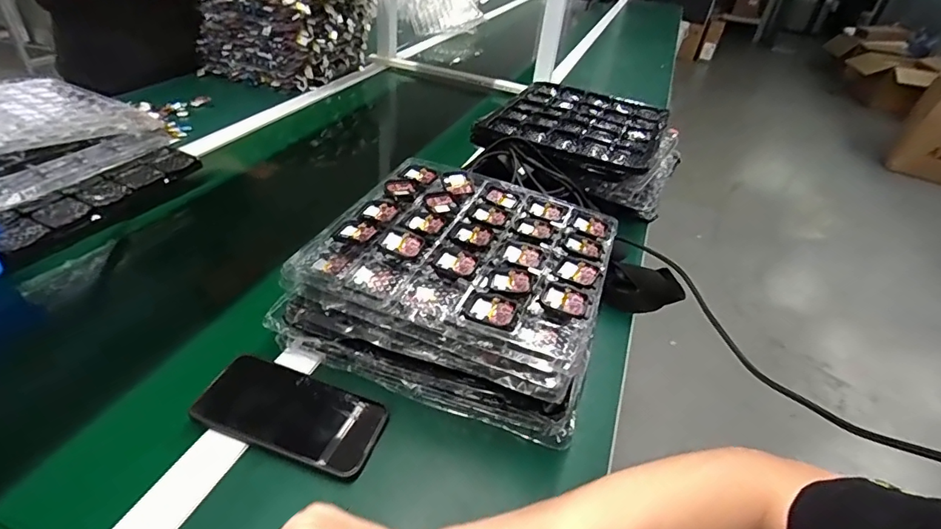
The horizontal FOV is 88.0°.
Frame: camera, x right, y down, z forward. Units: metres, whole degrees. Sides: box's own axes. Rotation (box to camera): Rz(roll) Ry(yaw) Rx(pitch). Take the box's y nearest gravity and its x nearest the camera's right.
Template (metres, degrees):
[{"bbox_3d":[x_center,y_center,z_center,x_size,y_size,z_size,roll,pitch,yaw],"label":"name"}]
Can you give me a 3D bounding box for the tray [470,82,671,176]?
[{"bbox_3d":[0.182,-0.243,0.835,0.270,0.029,0.326,19,39,16],"label":"tray"}]

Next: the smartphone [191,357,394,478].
[{"bbox_3d":[-0.158,0.130,0.435,0.155,0.012,0.073,20,44,8],"label":"smartphone"}]

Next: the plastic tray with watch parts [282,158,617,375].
[{"bbox_3d":[0.002,-0.025,0.526,0.285,0.021,0.260,19,38,15],"label":"plastic tray with watch parts"}]

